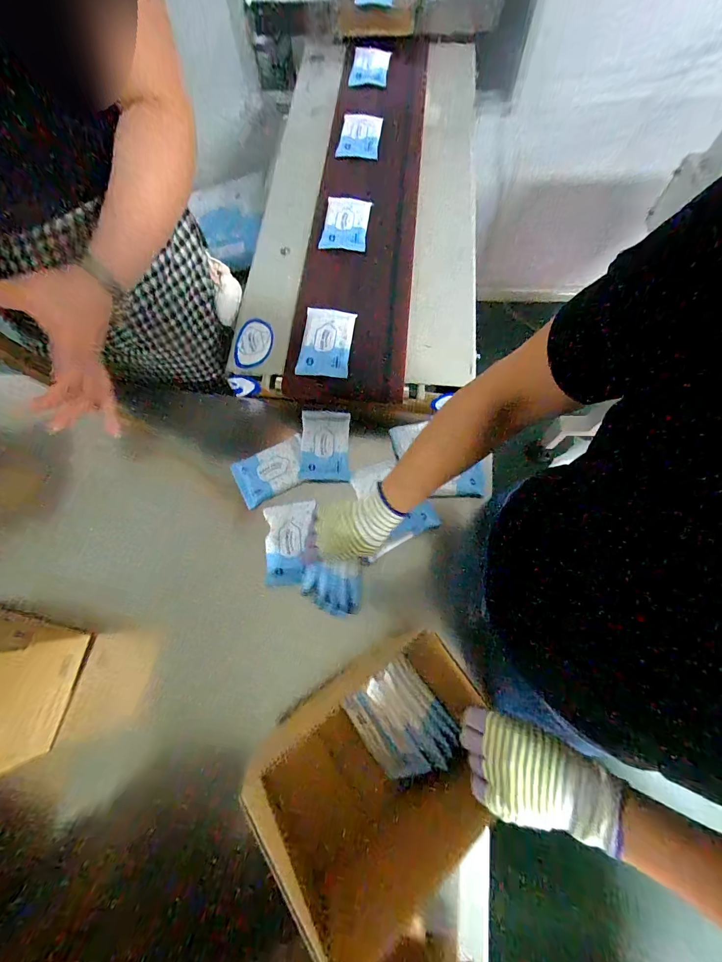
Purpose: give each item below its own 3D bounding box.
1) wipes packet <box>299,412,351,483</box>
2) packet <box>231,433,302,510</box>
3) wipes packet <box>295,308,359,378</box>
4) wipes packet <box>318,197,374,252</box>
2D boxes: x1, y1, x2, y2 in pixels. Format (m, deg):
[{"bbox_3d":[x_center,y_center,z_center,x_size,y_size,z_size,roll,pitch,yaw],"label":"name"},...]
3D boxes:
[{"bbox_3d":[-0.062,-0.063,0.660,0.083,0.015,0.126,1,72,1],"label":"wipes packet"},{"bbox_3d":[-0.151,-0.019,0.648,0.126,0.013,0.083,-26,74,-7],"label":"packet"},{"bbox_3d":[-0.059,-0.238,0.637,0.088,0.029,0.131,7,73,3],"label":"wipes packet"},{"bbox_3d":[-0.027,-0.511,0.743,0.085,0.017,0.145,6,72,2],"label":"wipes packet"}]

